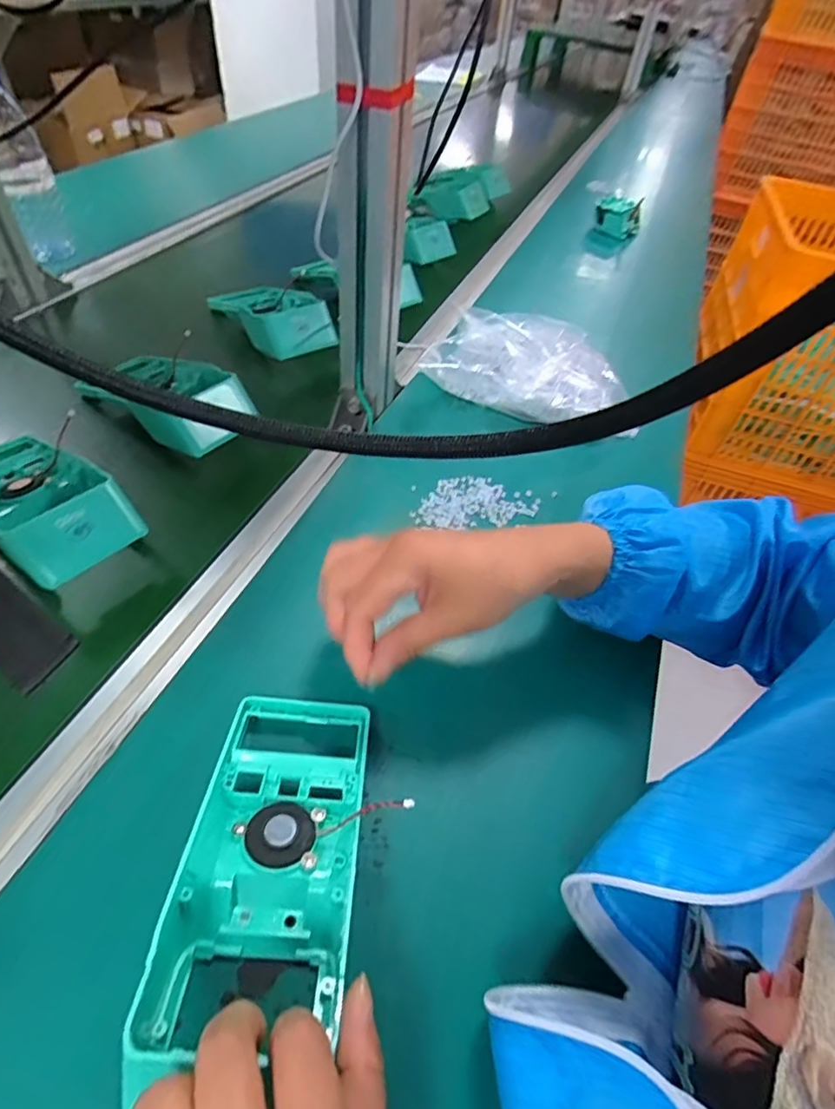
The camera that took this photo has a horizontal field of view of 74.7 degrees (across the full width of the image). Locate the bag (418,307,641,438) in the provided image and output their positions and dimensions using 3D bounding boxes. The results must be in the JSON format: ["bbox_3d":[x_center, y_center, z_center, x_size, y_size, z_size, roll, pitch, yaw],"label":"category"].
[{"bbox_3d":[0.118,-0.200,0.582,0.220,0.063,0.109,9,49,2],"label":"bag"}]

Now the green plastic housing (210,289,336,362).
[{"bbox_3d":[-0.162,-0.280,0.625,0.085,0.035,0.166,-31,59,-28],"label":"green plastic housing"}]

